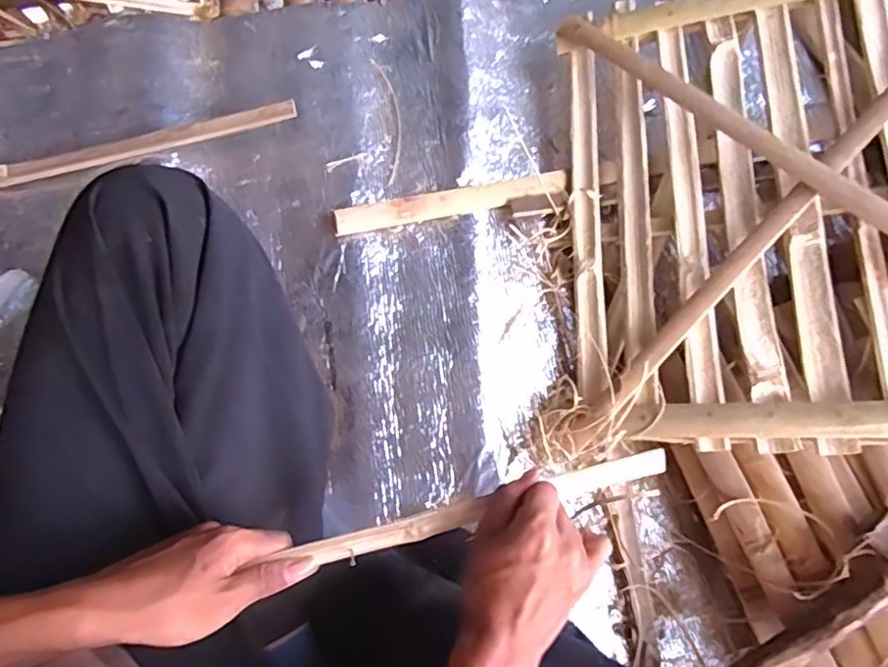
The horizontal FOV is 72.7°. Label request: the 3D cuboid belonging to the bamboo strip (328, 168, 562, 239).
[{"bbox_3d":[0.008,-0.143,0.645,0.251,0.010,0.031,-13,75,-4],"label":"bamboo strip"}]

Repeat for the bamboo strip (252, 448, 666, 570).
[{"bbox_3d":[0.030,0.129,0.441,0.284,0.007,0.022,-13,86,-9],"label":"bamboo strip"}]

